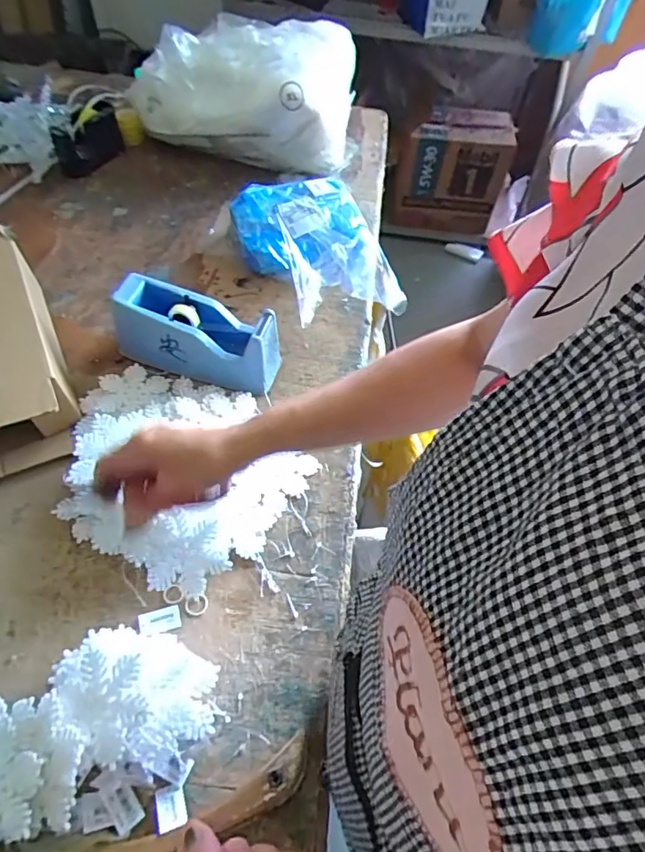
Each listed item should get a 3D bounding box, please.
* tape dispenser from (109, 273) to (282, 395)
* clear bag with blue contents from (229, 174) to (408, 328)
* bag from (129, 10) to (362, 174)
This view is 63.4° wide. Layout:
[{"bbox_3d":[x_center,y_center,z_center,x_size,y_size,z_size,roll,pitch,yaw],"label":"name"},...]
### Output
[{"bbox_3d":[-0.158,-0.113,0.664,0.211,0.095,0.078,12,55,4],"label":"tape dispenser"},{"bbox_3d":[-0.010,-0.277,0.782,0.190,0.108,0.254,-22,62,-18],"label":"clear bag with blue contents"},{"bbox_3d":[-0.136,-0.604,0.950,0.366,0.187,0.216,11,57,1],"label":"bag"}]

